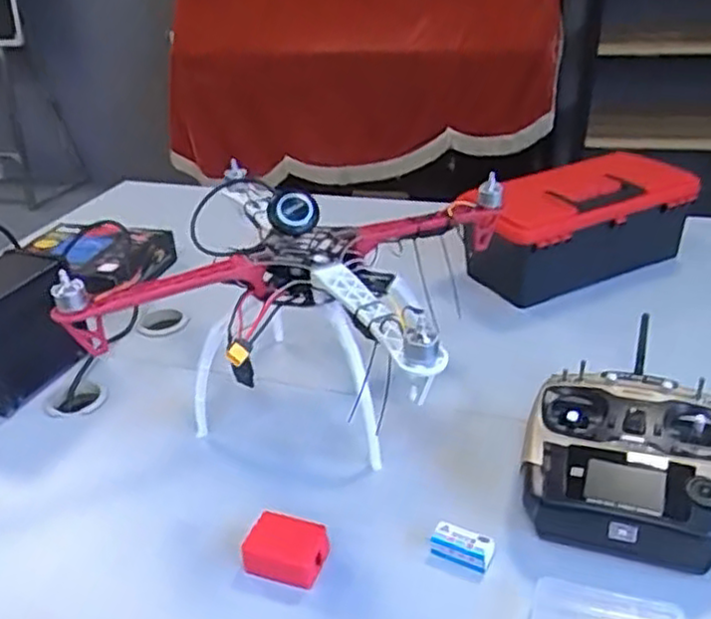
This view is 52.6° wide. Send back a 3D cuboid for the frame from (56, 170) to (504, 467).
[{"bbox_3d":[-0.053,0.001,0.787,0.377,0.224,0.339,6,31,19],"label":"frame"}]

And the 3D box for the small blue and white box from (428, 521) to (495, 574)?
[{"bbox_3d":[0.090,0.202,0.612,0.053,0.015,0.027,12,34,28],"label":"small blue and white box"}]

